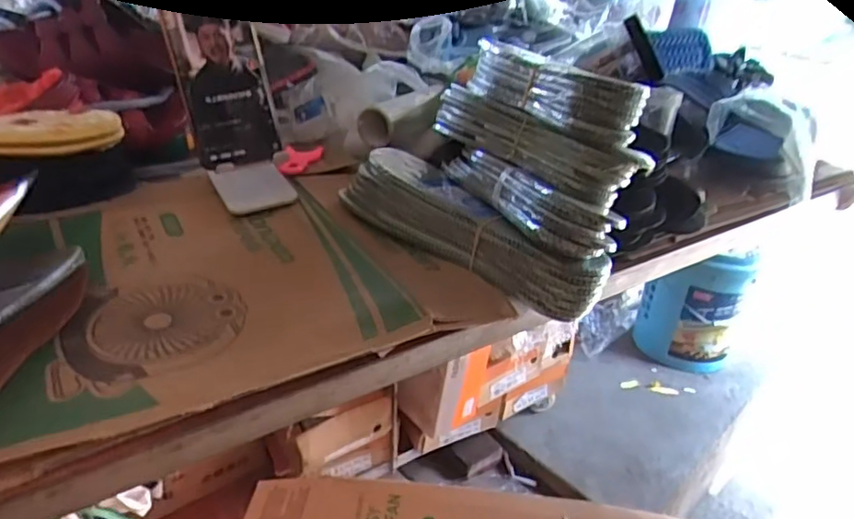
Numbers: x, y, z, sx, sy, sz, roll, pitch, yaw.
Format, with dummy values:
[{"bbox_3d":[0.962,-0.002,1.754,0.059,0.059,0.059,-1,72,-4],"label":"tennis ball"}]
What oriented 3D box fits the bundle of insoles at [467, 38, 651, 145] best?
[{"bbox_3d":[0.101,-0.153,0.534,0.056,0.047,0.203,-7,29,-20],"label":"bundle of insoles"}]

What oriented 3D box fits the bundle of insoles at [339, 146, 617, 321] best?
[{"bbox_3d":[0.031,-0.029,0.533,0.102,0.064,0.251,-18,34,-37],"label":"bundle of insoles"}]

